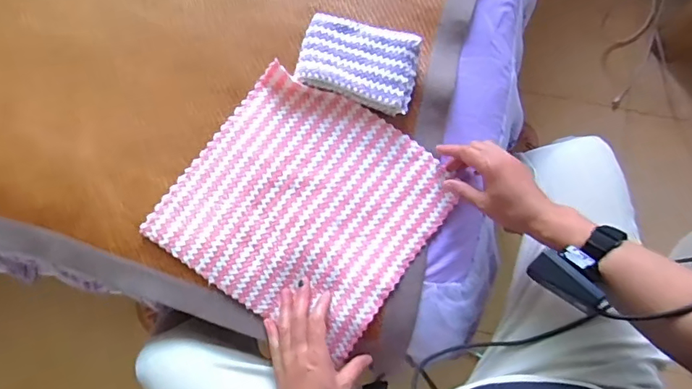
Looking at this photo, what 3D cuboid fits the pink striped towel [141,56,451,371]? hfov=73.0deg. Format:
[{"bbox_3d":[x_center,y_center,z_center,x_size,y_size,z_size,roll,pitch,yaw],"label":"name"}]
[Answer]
[{"bbox_3d":[-0.049,0.012,0.588,0.291,0.019,0.288,36,82,7],"label":"pink striped towel"}]

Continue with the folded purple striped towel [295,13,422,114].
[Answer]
[{"bbox_3d":[0.017,-0.168,0.597,0.148,0.036,0.097,19,81,4],"label":"folded purple striped towel"}]

